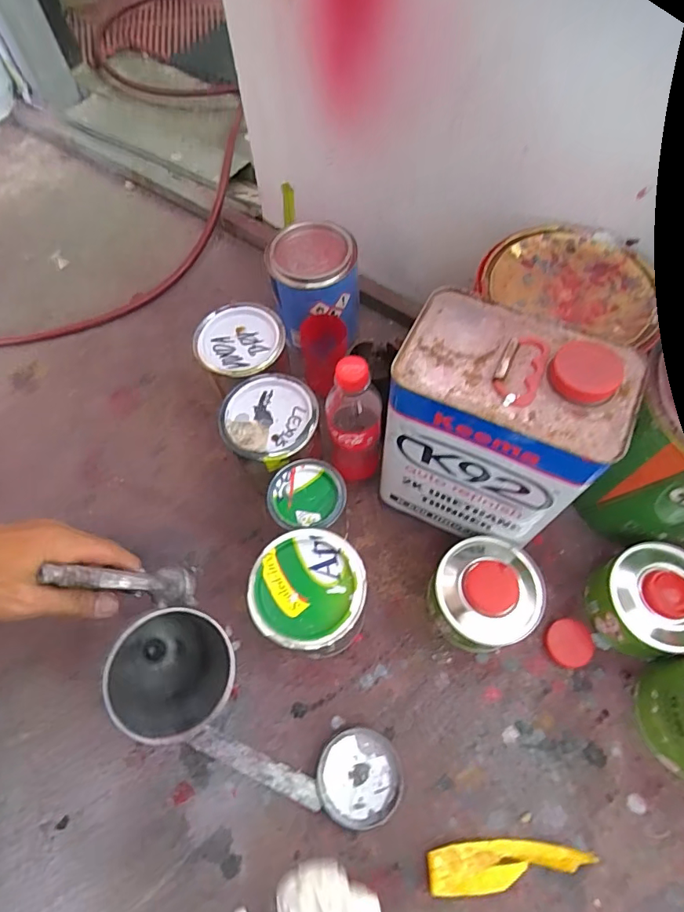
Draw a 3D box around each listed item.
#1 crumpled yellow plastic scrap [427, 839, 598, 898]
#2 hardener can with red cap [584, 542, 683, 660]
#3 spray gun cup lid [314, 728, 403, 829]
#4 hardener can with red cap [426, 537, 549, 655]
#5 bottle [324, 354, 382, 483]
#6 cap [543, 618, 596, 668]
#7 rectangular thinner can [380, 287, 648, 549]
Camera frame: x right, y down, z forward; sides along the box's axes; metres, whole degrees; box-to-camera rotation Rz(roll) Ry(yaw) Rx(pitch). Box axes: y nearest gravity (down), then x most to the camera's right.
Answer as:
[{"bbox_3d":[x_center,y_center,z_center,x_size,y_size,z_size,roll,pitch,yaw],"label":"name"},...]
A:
[{"bbox_3d":[0.143,0.350,0.423,0.141,0.014,0.036,-4,65,-2],"label":"crumpled yellow plastic scrap"},{"bbox_3d":[0.305,0.141,0.484,0.105,0.077,0.096,0,65,0],"label":"hardener can with red cap"},{"bbox_3d":[0.015,0.294,0.453,0.075,0.010,0.075,0,65,0],"label":"spray gun cup lid"},{"bbox_3d":[0.138,0.133,0.484,0.097,0.084,0.098,0,65,0],"label":"hardener can with red cap"},{"bbox_3d":[0.011,-0.031,0.506,0.056,0.178,0.049,-3,65,-1],"label":"bottle"},{"bbox_3d":[0.229,0.190,0.500,0.046,0.010,0.045,0,65,0],"label":"cap"},{"bbox_3d":[0.129,-0.019,0.448,0.167,0.211,0.110,22,66,13],"label":"rectangular thinner can"}]

